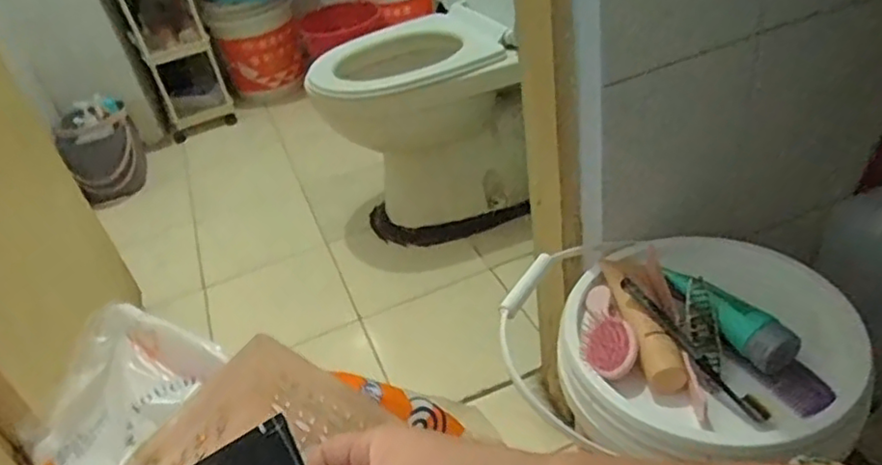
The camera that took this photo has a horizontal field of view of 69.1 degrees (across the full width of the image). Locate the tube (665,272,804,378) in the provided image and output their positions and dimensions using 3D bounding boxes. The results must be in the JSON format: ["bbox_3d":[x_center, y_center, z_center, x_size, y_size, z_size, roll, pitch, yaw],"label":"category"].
[{"bbox_3d":[0.283,0.079,0.643,0.042,0.045,0.147,-21,51,-36],"label":"tube"}]

